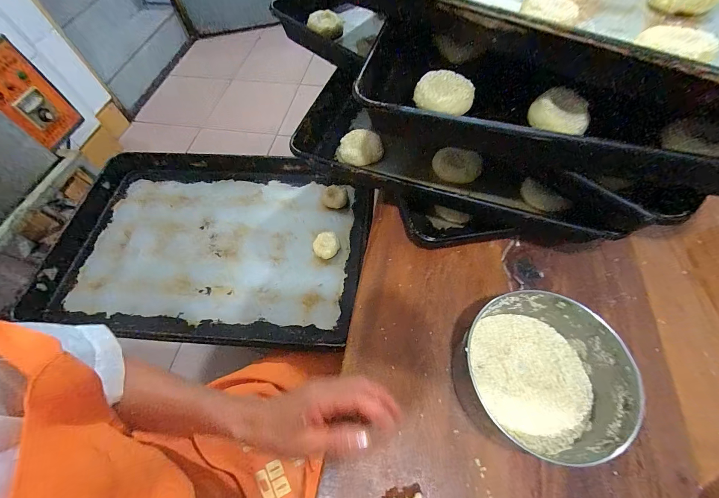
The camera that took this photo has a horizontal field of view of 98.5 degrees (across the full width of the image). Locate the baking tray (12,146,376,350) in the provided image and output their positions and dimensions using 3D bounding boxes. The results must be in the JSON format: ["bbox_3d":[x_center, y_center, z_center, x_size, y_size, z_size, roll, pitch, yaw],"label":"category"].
[{"bbox_3d":[-0.299,-0.024,0.621,0.610,0.050,0.393,5,62,5],"label":"baking tray"}]

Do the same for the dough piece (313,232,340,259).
[{"bbox_3d":[-0.065,-0.006,0.603,0.049,0.023,0.046,-1,60,2],"label":"dough piece"}]

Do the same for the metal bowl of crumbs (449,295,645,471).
[{"bbox_3d":[0.171,0.121,0.300,0.131,0.079,0.134,-1,61,2],"label":"metal bowl of crumbs"}]

